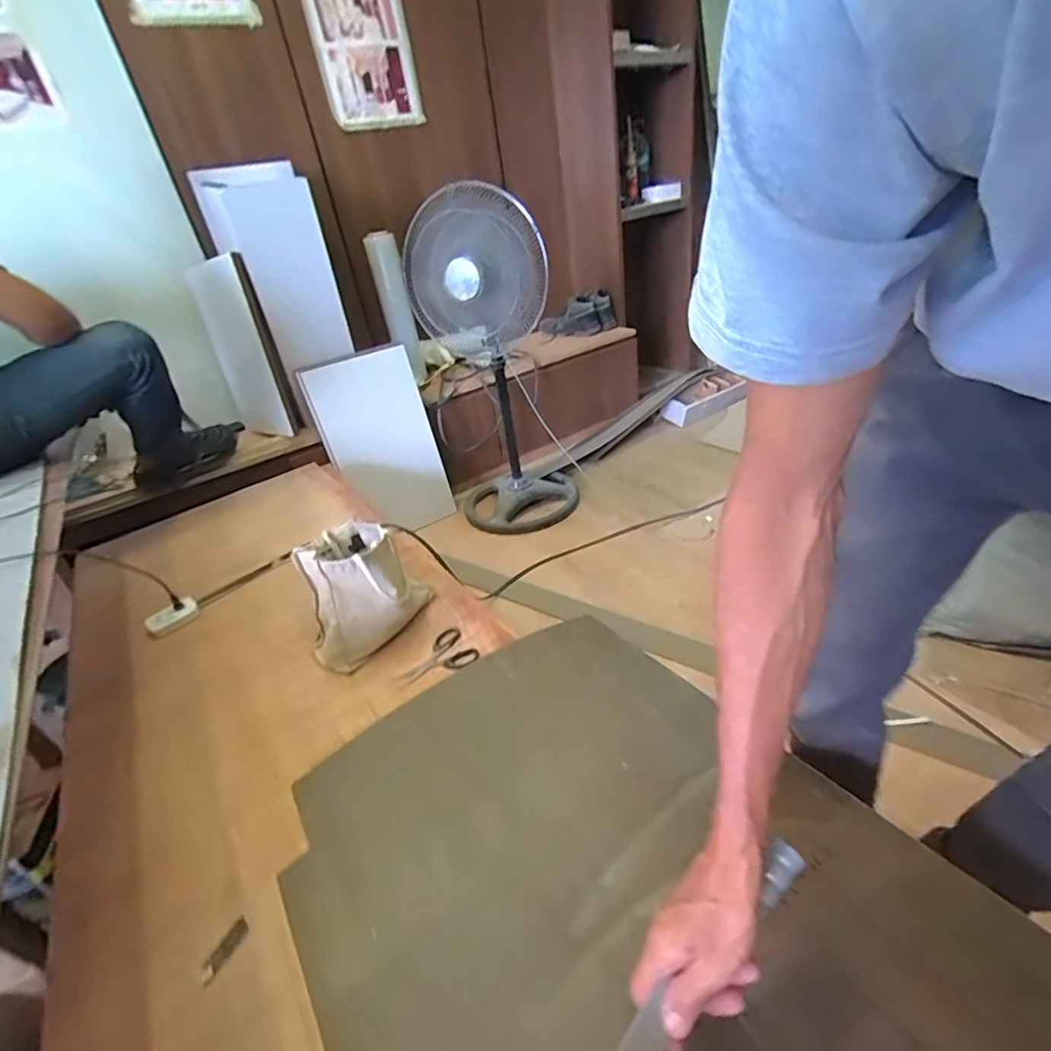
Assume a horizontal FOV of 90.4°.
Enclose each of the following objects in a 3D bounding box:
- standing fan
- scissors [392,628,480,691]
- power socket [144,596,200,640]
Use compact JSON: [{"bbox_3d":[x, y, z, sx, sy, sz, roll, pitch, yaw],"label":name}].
[{"bbox_3d":[-0.088,-0.508,1.708,0.430,0.973,0.456,-8,33,2],"label":"standing fan"},{"bbox_3d":[-0.142,0.204,0.797,0.122,0.007,0.091,-23,36,-23],"label":"scissors"},{"bbox_3d":[-0.659,0.170,0.974,0.056,0.025,0.090,19,41,35],"label":"power socket"}]

